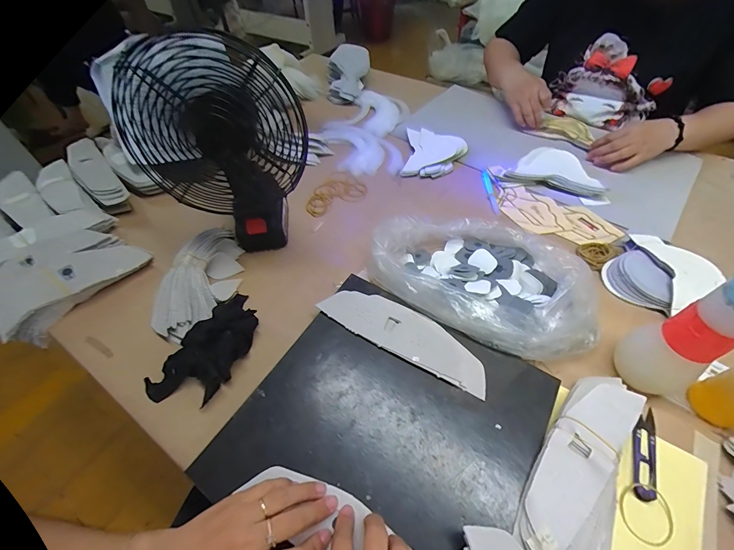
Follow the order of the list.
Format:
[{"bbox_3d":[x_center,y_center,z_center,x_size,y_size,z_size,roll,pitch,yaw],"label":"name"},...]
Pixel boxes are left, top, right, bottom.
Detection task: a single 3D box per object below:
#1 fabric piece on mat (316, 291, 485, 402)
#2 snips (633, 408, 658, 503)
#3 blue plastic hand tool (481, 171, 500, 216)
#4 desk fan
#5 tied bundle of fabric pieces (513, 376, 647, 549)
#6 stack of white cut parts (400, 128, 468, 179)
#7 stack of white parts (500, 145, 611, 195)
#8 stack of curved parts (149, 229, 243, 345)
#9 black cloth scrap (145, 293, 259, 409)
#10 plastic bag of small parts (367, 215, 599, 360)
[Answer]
[{"bbox_3d":[0.046,0.071,0.434,0.223,0.008,0.068,25,55,20],"label":"fabric piece on mat"},{"bbox_3d":[0.299,0.188,0.362,0.021,0.004,0.098,22,57,19],"label":"snips"},{"bbox_3d":[0.234,-0.160,0.640,0.015,0.007,0.133,1,53,4],"label":"blue plastic hand tool"},{"bbox_3d":[-0.191,-0.186,0.491,0.192,0.307,0.207,-8,53,-3],"label":"desk fan"},{"bbox_3d":[0.218,0.194,0.339,0.085,0.035,0.217,28,58,22],"label":"tied bundle of fabric pieces"},{"bbox_3d":[0.142,-0.254,0.711,0.121,0.035,0.148,9,48,7],"label":"stack of white cut parts"},{"bbox_3d":[0.357,-0.200,0.651,0.181,0.040,0.103,17,55,16],"label":"stack of white parts"},{"bbox_3d":[-0.248,0.002,0.500,0.094,0.052,0.188,7,53,8],"label":"stack of curved parts"},{"bbox_3d":[-0.201,0.088,0.429,0.090,0.050,0.168,24,57,20],"label":"black cloth scrap"},{"bbox_3d":[0.159,-0.001,0.476,0.307,0.060,0.187,26,58,21],"label":"plastic bag of small parts"}]

